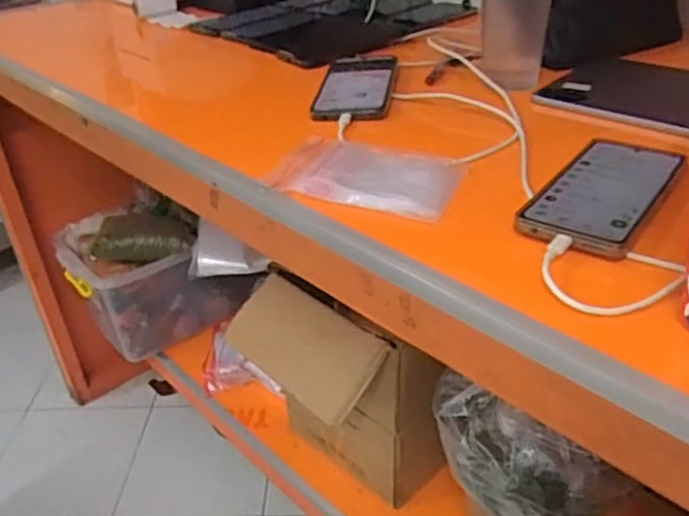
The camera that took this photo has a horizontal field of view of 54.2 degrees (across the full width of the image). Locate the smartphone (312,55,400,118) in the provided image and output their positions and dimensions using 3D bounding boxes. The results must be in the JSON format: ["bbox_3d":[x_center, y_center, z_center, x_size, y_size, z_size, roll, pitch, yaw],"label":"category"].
[{"bbox_3d":[0.016,-0.196,0.758,0.080,0.015,0.180,2,33,8],"label":"smartphone"}]

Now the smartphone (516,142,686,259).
[{"bbox_3d":[0.198,-0.052,0.510,0.080,0.009,0.168,19,39,32],"label":"smartphone"}]

